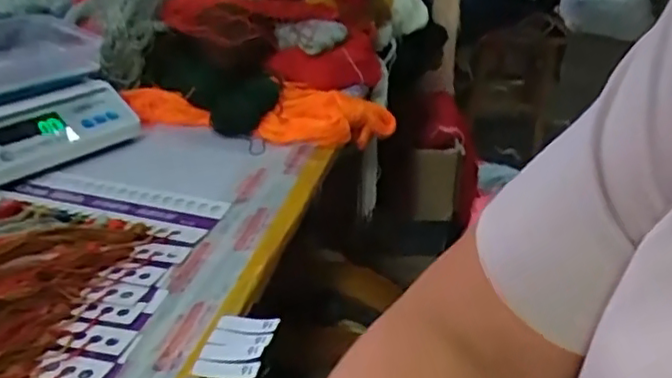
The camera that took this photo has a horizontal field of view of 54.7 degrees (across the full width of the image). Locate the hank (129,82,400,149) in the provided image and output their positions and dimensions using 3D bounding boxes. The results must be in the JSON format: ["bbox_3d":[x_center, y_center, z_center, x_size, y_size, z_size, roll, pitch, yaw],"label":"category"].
[{"bbox_3d":[-0.098,-0.092,0.825,0.349,0.045,0.098,1,29,-2],"label":"hank"}]

